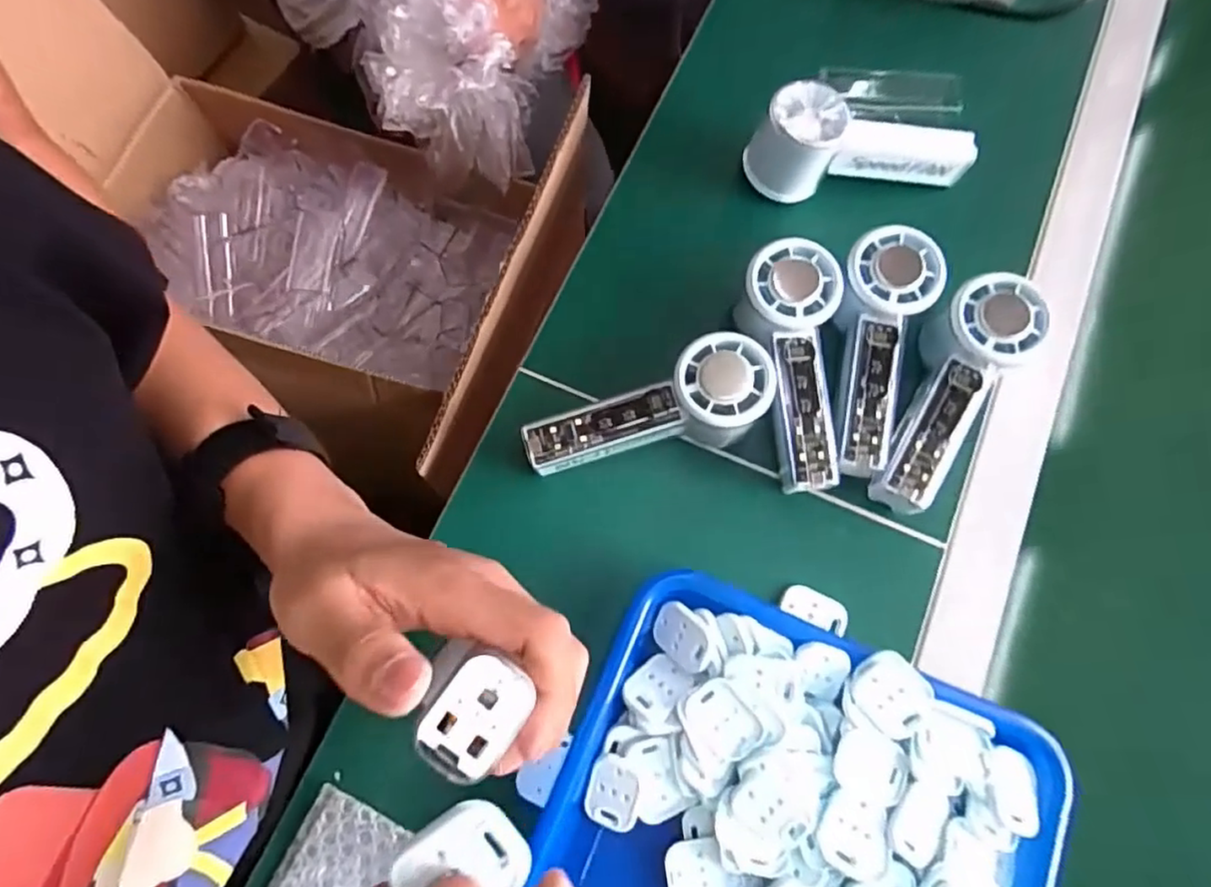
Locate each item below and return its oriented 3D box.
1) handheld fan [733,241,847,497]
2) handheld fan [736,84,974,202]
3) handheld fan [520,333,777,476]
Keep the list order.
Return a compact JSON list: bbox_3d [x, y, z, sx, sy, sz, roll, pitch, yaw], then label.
[{"bbox_3d":[0.117,-0.047,0.405,0.057,0.040,0.154,-4,88,-2],"label":"handheld fan"},{"bbox_3d":[0.179,-0.212,0.456,0.153,0.054,0.053,-6,74,-2],"label":"handheld fan"},{"bbox_3d":[0.028,-0.017,0.410,0.152,0.053,0.053,-18,74,8],"label":"handheld fan"}]

